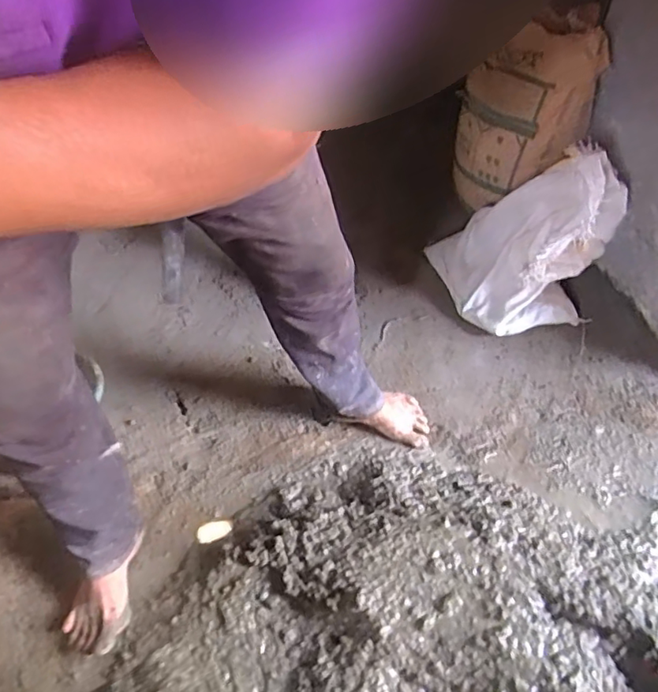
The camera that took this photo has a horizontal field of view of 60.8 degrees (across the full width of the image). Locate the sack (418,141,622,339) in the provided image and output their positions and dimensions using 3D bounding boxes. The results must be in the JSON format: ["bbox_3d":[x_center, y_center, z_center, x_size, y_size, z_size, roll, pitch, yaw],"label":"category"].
[{"bbox_3d":[0.386,-0.223,1.188,0.369,0.426,0.181,20,56,17],"label":"sack"}]

